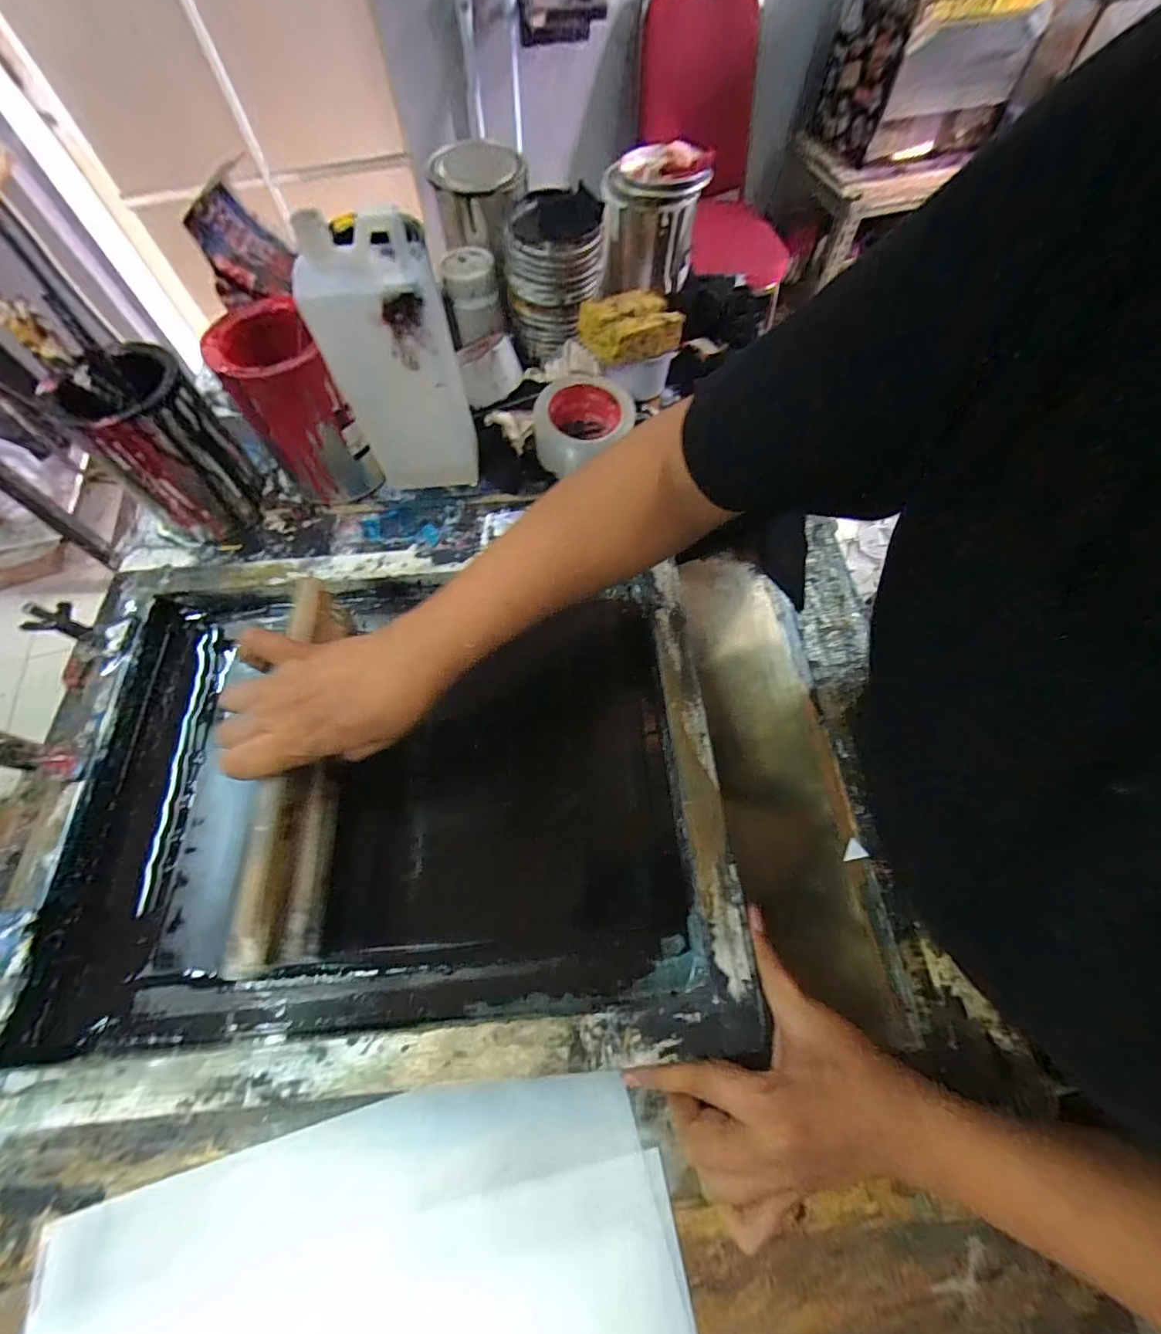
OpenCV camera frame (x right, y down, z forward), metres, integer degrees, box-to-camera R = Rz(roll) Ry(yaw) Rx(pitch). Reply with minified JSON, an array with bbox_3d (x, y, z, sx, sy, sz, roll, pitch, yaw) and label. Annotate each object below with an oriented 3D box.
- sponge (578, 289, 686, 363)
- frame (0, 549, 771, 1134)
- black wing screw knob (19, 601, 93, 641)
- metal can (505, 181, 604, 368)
[{"bbox_3d":[0.054,-0.369,0.529,0.105,0.036,0.069,-25,67,-11],"label":"sponge"},{"bbox_3d":[-0.141,0.083,0.394,0.480,0.047,0.393,-4,64,-3],"label":"frame"},{"bbox_3d":[-0.433,-0.037,0.406,0.018,0.045,0.032,22,67,11],"label":"black wing screw knob"},{"bbox_3d":[-0.026,-0.438,0.551,0.103,0.125,0.104,2,65,2],"label":"metal can"}]

